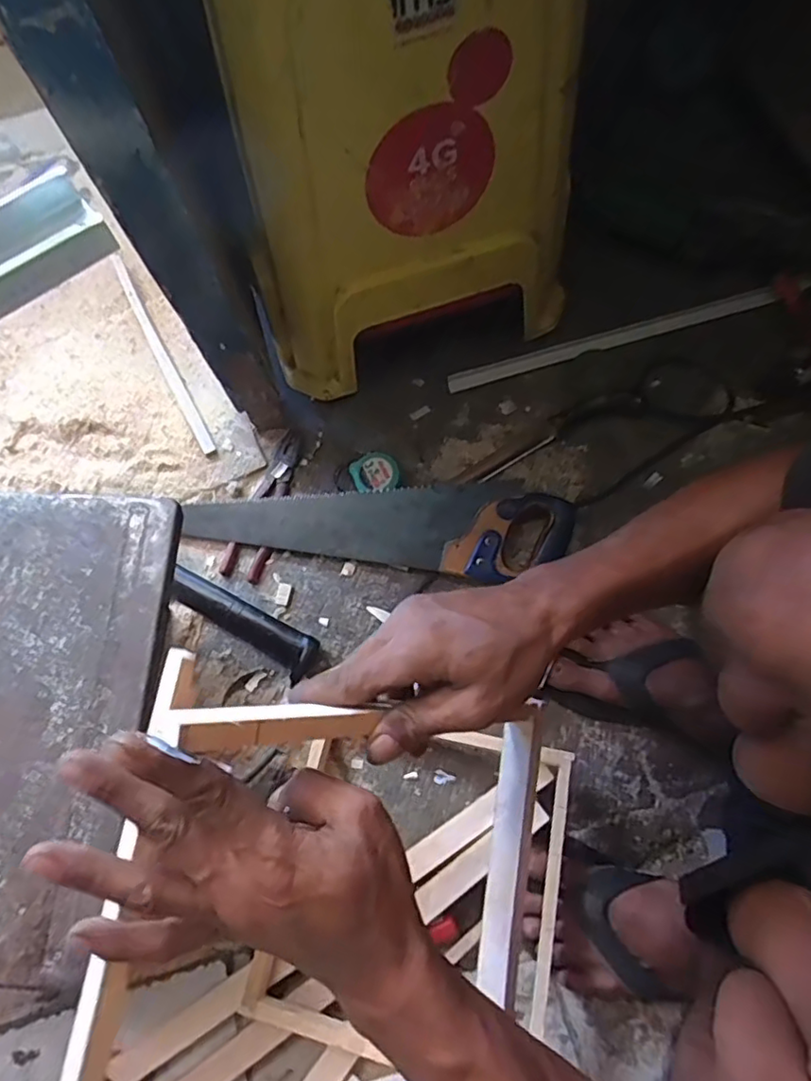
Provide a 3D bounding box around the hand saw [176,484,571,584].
[{"bbox_3d":[-0.033,-0.004,0.689,0.451,0.036,0.113,-2,72,0],"label":"hand saw"}]

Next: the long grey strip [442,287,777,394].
[{"bbox_3d":[0.278,-0.269,0.795,0.464,0.009,0.022,-17,73,-5],"label":"long grey strip"}]

